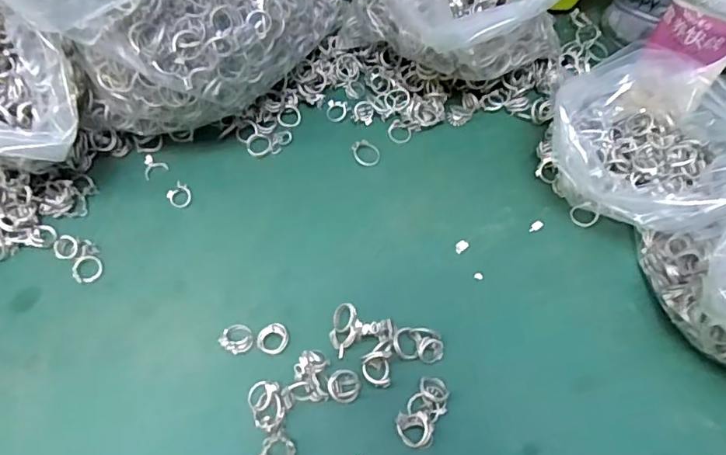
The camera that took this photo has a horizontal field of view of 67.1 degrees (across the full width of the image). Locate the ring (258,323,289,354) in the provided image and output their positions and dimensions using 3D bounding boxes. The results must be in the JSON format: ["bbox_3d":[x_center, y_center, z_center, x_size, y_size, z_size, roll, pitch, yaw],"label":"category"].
[{"bbox_3d":[-0.063,0.078,0.384,0.021,0.008,0.021,0,61,0],"label":"ring"}]

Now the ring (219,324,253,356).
[{"bbox_3d":[-0.088,0.078,0.387,0.021,0.007,0.021,0,61,0],"label":"ring"}]

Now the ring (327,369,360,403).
[{"bbox_3d":[-0.013,0.106,0.367,0.021,0.004,0.021,0,61,0],"label":"ring"}]

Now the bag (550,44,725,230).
[{"bbox_3d":[0.216,-0.054,0.422,0.137,0.084,0.135,-29,65,-16],"label":"bag"}]

